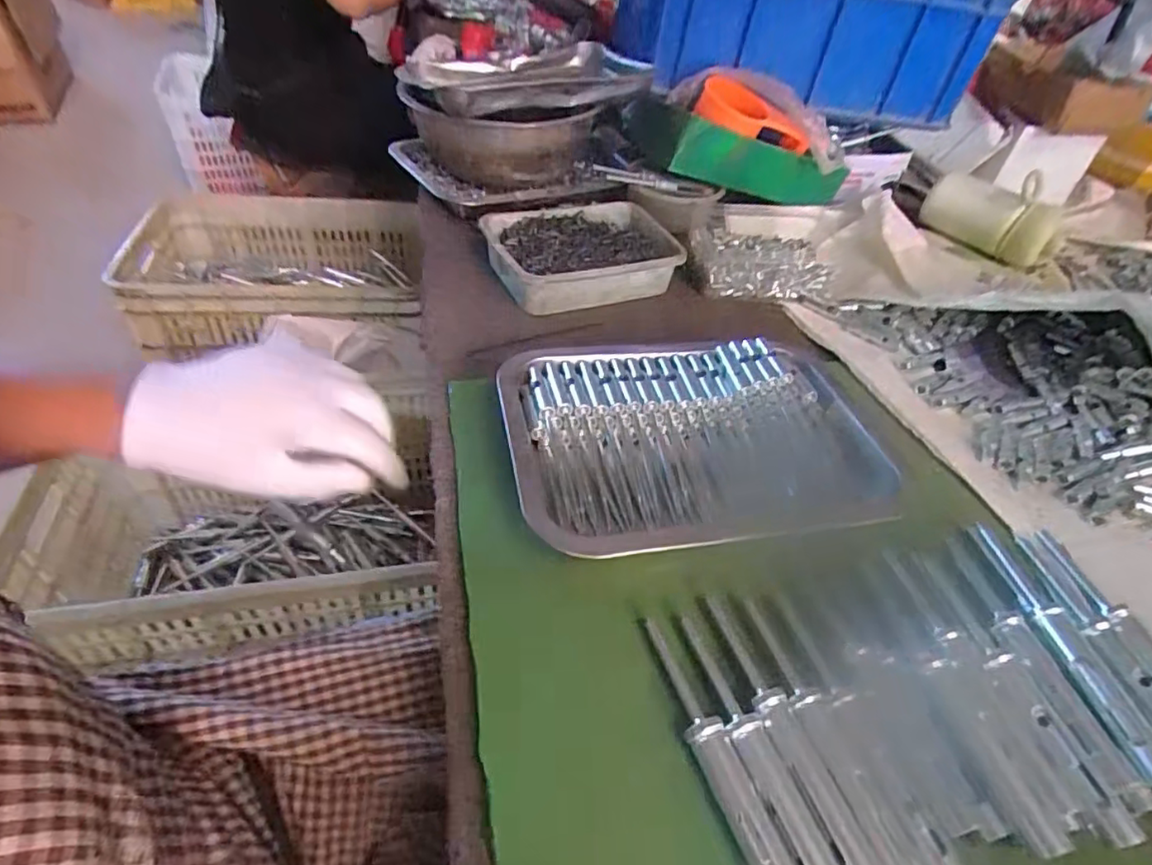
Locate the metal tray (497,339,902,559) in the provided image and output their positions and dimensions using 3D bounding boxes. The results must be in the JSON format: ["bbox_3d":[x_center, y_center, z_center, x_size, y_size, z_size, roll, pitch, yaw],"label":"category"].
[{"bbox_3d":[0.085,0.004,0.425,0.260,0.041,0.193,-5,47,-12],"label":"metal tray"}]

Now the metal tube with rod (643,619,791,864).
[{"bbox_3d":[0.066,0.156,0.285,0.017,0.022,0.136,-12,49,-19],"label":"metal tube with rod"}]

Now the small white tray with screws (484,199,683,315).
[{"bbox_3d":[0.008,-0.177,0.601,0.185,0.041,0.132,-16,50,-22],"label":"small white tray with screws"}]

